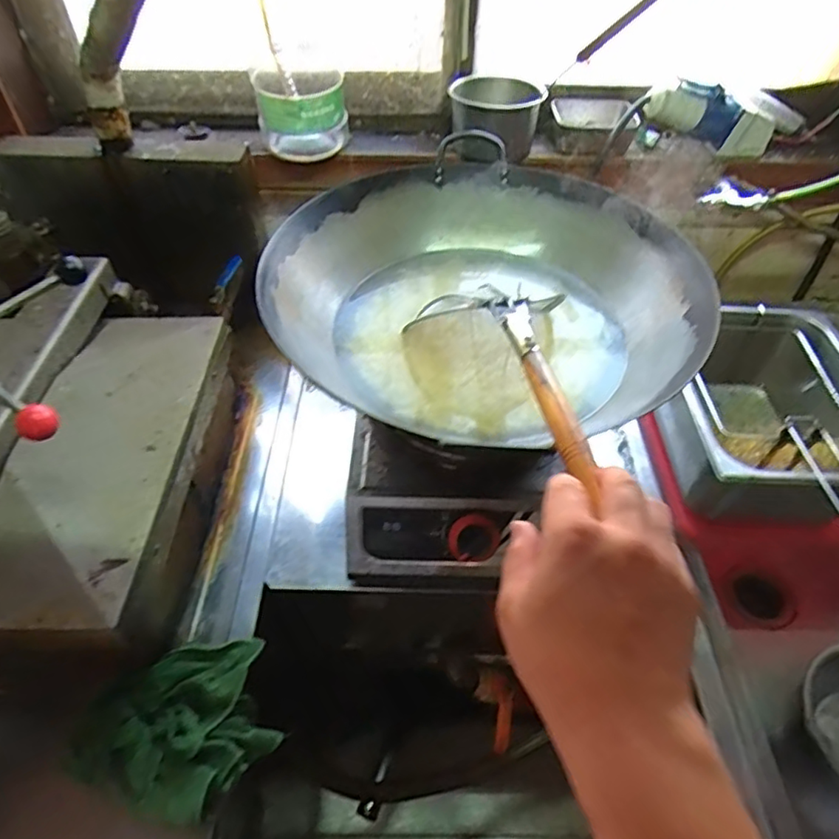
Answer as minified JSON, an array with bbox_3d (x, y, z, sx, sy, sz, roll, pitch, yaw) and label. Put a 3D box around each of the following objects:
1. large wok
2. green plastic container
[{"bbox_3d":[0.082,-0.168,0.721,0.475,0.117,0.411,13,52,7],"label":"large wok"},{"bbox_3d":[-0.185,-0.490,0.940,0.141,0.130,0.117,-12,54,-13],"label":"green plastic container"}]

